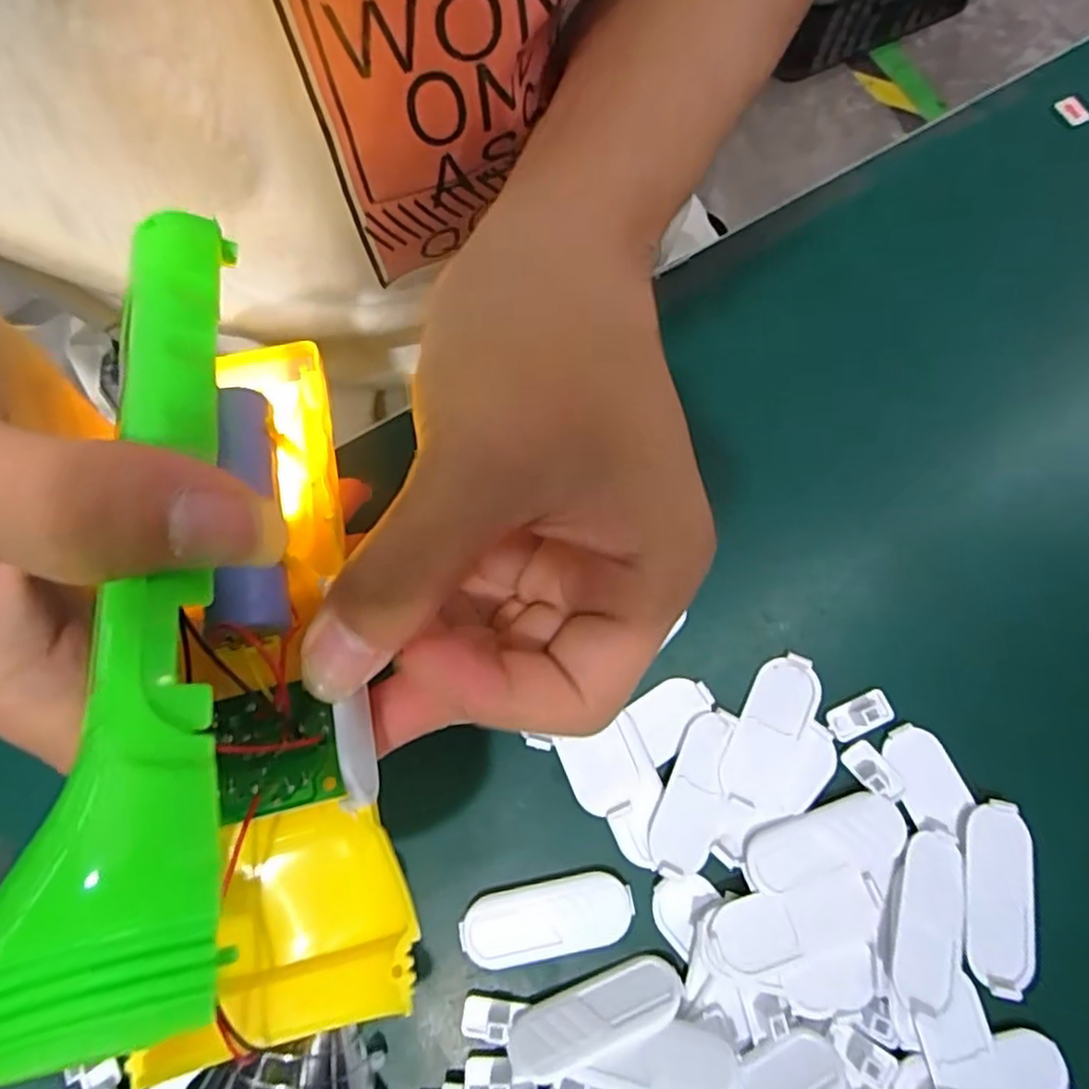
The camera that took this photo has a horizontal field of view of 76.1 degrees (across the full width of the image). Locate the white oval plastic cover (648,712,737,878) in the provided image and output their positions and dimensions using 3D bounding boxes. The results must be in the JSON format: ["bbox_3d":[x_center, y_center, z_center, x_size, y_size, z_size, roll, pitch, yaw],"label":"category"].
[{"bbox_3d":[0.046,0.075,0.209,0.019,0.005,0.048,23,77,4],"label":"white oval plastic cover"}]

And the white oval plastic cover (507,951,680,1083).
[{"bbox_3d":[0.014,0.130,0.191,0.049,0.004,0.019,-17,34,-11],"label":"white oval plastic cover"}]

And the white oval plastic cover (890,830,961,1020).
[{"bbox_3d":[0.110,0.106,0.198,0.019,0.005,0.047,22,64,4],"label":"white oval plastic cover"}]

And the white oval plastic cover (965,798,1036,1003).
[{"bbox_3d":[0.133,0.102,0.202,0.021,0.007,0.050,14,76,2],"label":"white oval plastic cover"}]

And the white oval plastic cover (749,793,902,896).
[{"bbox_3d":[0.083,0.088,0.204,0.049,0.004,0.018,-17,77,-6],"label":"white oval plastic cover"}]

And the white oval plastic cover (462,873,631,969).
[{"bbox_3d":[0.001,0.110,0.205,0.049,0.004,0.020,-10,77,-4],"label":"white oval plastic cover"}]

